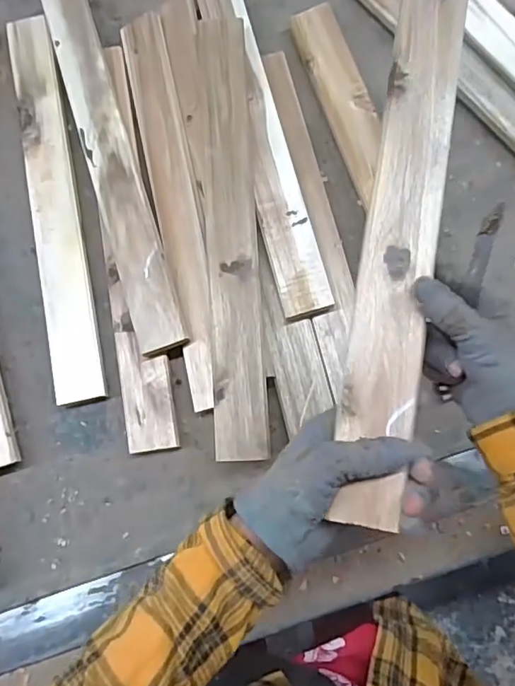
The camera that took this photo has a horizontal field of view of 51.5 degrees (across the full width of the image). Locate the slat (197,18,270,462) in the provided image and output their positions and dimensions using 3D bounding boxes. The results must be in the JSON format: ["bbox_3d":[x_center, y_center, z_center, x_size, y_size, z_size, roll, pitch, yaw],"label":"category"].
[{"bbox_3d":[-0.025,-0.123,0.540,0.051,0.015,0.467,-3,78,0],"label":"slat"}]

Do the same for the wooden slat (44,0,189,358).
[{"bbox_3d":[-0.160,-0.206,0.581,0.051,0.015,0.455,-18,78,1],"label":"wooden slat"}]

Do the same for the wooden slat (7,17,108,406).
[{"bbox_3d":[-0.227,-0.162,0.592,0.049,0.012,0.457,-13,79,3],"label":"wooden slat"}]

